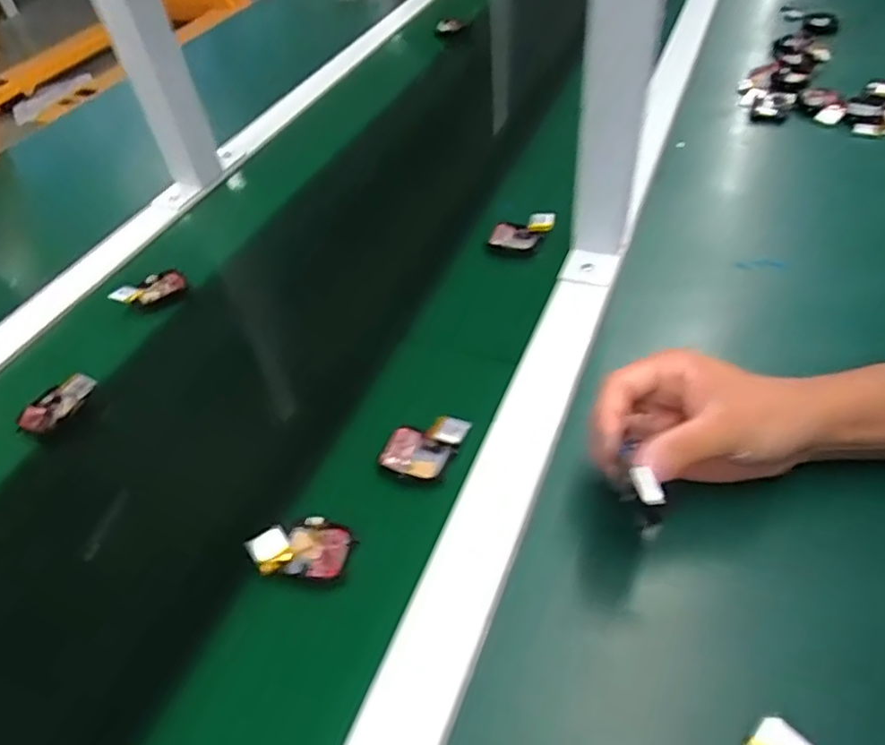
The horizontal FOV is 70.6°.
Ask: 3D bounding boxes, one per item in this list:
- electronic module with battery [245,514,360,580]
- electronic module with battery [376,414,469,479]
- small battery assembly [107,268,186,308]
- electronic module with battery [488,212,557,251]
[{"bbox_3d":[-0.081,0.100,0.364,0.057,0.015,0.036,-1,47,5],"label":"electronic module with battery"},{"bbox_3d":[-0.014,0.048,0.414,0.046,0.015,0.049,20,52,23],"label":"electronic module with battery"},{"bbox_3d":[-0.262,-0.076,0.558,0.061,0.019,0.029,-22,49,-14],"label":"small battery assembly"},{"bbox_3d":[0.072,-0.127,0.560,0.057,0.020,0.034,-1,47,6],"label":"electronic module with battery"}]

